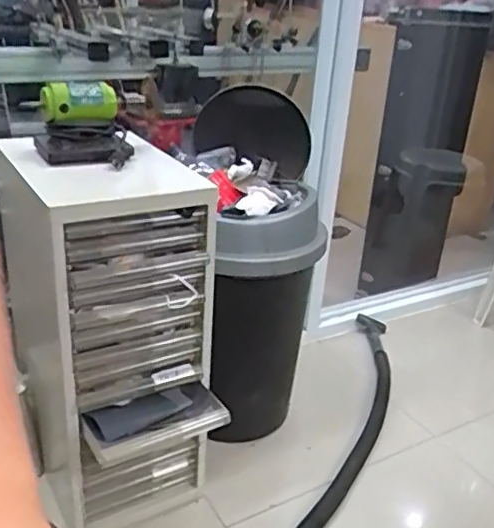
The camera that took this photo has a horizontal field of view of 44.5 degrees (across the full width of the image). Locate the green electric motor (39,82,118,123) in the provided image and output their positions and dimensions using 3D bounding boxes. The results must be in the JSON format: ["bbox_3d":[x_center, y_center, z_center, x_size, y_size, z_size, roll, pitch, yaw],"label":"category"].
[{"bbox_3d":[-0.305,-0.298,1.103,0.141,0.061,0.061,-4,26,-19],"label":"green electric motor"}]

